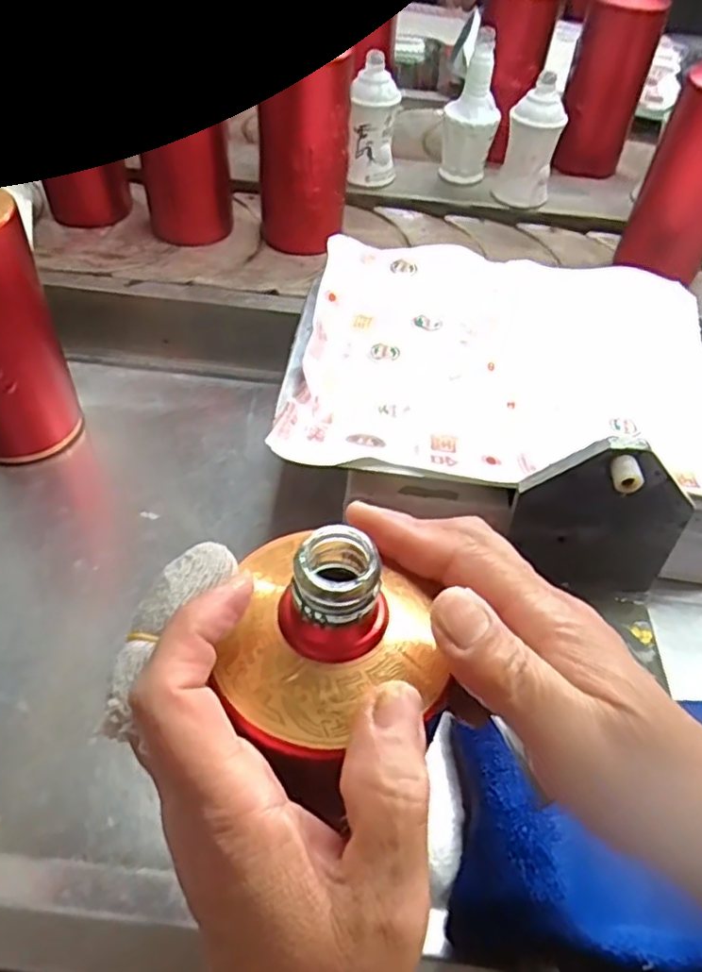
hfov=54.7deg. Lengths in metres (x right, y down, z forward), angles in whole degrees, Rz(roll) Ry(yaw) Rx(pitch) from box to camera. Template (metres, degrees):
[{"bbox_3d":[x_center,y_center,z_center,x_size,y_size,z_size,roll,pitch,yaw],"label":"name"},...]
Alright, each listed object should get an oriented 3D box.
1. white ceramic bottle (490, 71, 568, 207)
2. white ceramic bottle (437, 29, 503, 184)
[{"bbox_3d":[0.189,-0.353,0.714,0.052,0.116,0.052,-4,51,-9],"label":"white ceramic bottle"},{"bbox_3d":[0.129,-0.396,0.731,0.055,0.141,0.055,11,50,4],"label":"white ceramic bottle"}]

